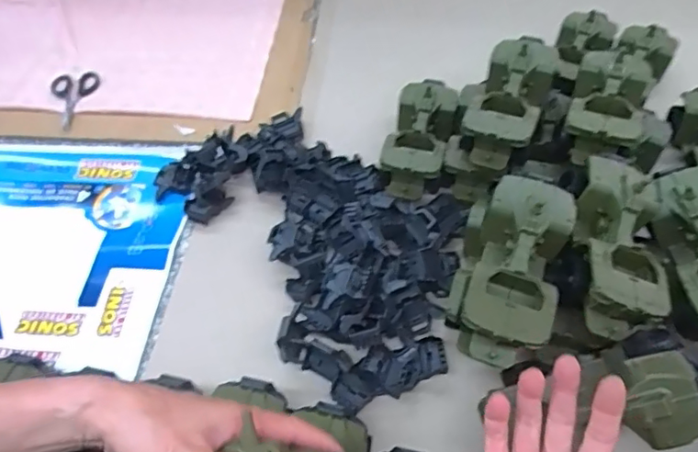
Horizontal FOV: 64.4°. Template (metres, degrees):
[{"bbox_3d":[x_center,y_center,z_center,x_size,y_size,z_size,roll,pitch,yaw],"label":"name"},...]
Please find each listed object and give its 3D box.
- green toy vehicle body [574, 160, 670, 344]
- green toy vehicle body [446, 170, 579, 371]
[{"bbox_3d":[0.264,0.018,0.544,0.080,0.063,0.177,7,54,9],"label":"green toy vehicle body"},{"bbox_3d":[0.158,0.037,0.538,0.091,0.070,0.184,14,56,14],"label":"green toy vehicle body"}]

